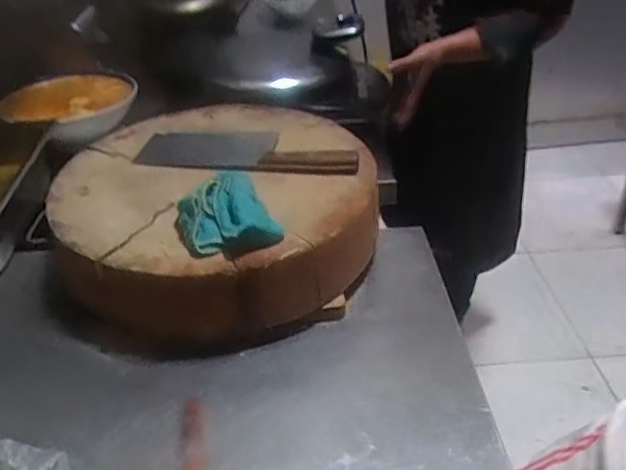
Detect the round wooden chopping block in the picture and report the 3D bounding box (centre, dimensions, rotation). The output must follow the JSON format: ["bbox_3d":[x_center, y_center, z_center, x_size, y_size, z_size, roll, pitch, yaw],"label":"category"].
[{"bbox_3d":[-0.125,-0.035,0.778,0.383,0.151,0.379,-1,34,1],"label":"round wooden chopping block"}]

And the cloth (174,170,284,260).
[{"bbox_3d":[-0.097,-0.022,0.650,0.100,0.043,0.115,-19,38,-24],"label":"cloth"}]

